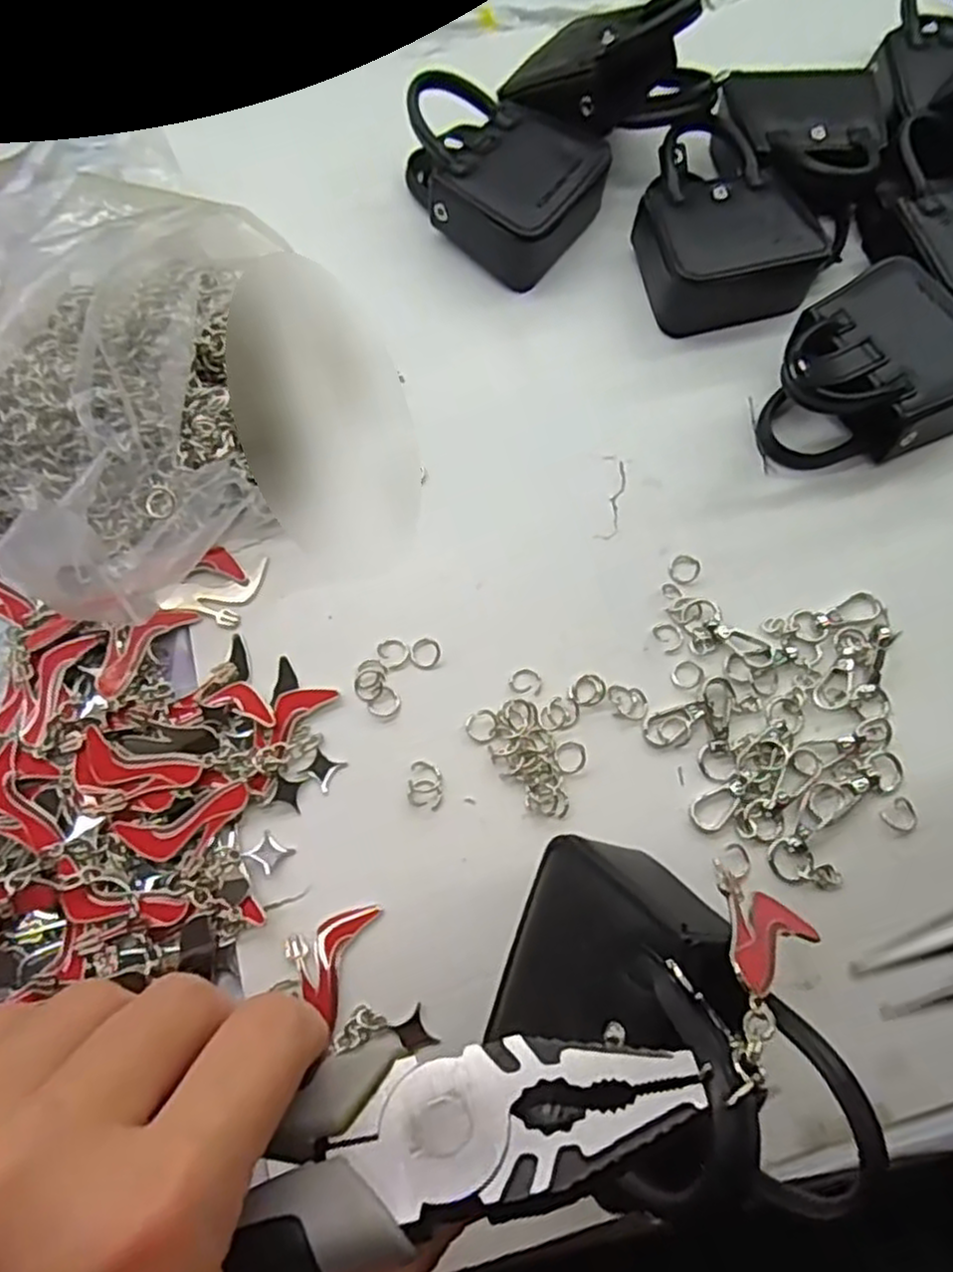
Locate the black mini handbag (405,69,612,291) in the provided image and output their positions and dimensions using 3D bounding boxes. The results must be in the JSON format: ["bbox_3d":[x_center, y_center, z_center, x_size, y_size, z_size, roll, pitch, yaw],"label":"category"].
[{"bbox_3d":[0.005,-0.220,0.366,0.095,0.040,0.080,29,72,10],"label":"black mini handbag"}]

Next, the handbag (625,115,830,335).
[{"bbox_3d":[0.115,-0.196,0.362,0.073,0.039,0.115,-7,70,-3],"label":"handbag"}]

